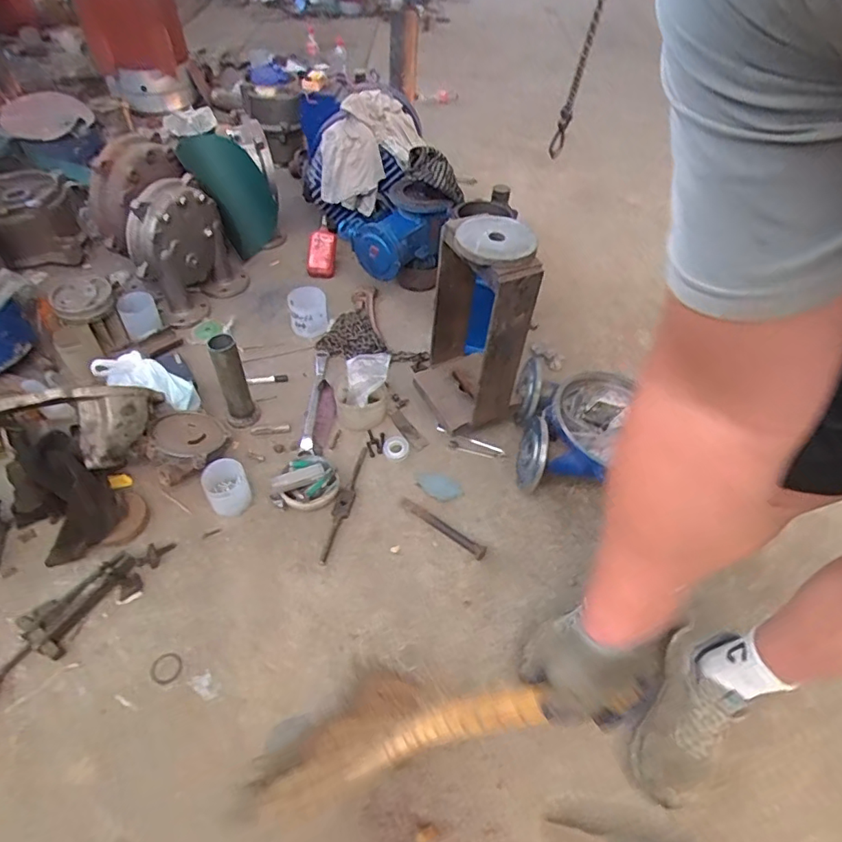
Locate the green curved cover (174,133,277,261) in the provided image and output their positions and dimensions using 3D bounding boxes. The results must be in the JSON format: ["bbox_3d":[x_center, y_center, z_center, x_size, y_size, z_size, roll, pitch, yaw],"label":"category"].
[{"bbox_3d":[-0.522,-0.635,1.476,0.088,0.353,0.224,19,74,19],"label":"green curved cover"}]

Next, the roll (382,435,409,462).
[{"bbox_3d":[-0.060,0.063,1.250,0.063,0.010,0.064,-3,62,6],"label":"roll"}]

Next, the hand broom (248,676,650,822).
[{"bbox_3d":[-0.034,0.419,0.755,0.533,0.053,0.246,-33,5,21],"label":"hand broom"}]

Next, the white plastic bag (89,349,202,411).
[{"bbox_3d":[-0.601,-0.094,1.193,0.227,0.051,0.095,26,40,-26],"label":"white plastic bag"}]

